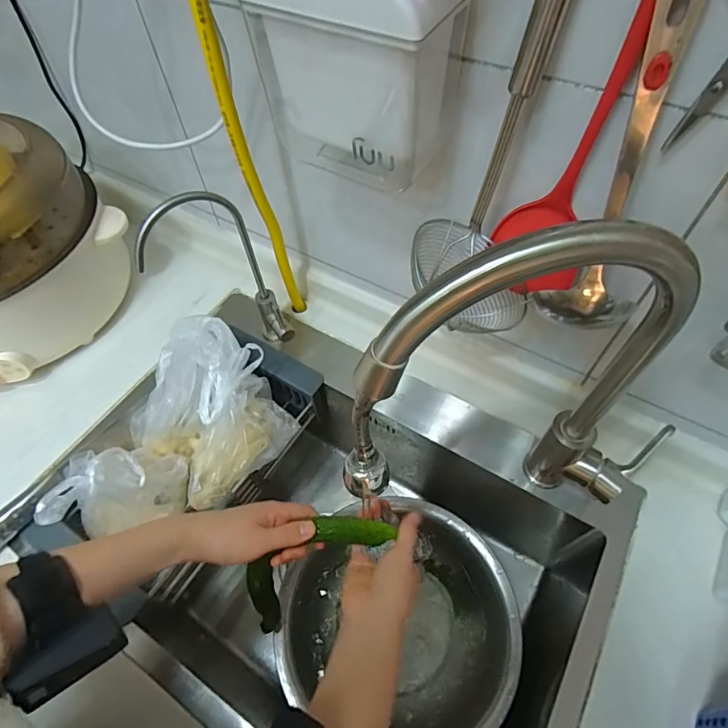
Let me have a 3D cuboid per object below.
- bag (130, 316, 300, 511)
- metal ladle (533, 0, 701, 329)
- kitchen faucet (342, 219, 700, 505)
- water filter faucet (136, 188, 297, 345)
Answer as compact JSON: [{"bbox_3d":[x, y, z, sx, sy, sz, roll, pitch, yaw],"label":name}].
[{"bbox_3d":[-0.196,0.064,0.586,0.172,0.146,0.168,-39,65,-22],"label":"bag"},{"bbox_3d":[0.200,-0.143,0.321,0.066,0.305,0.071,1,57,1],"label":"metal ladle"},{"bbox_3d":[0.135,0.047,0.372,0.297,0.364,0.058,-8,57,-4],"label":"kitchen faucet"},{"bbox_3d":[-0.175,-0.092,0.559,0.136,0.271,0.056,-16,58,-10],"label":"water filter faucet"}]

